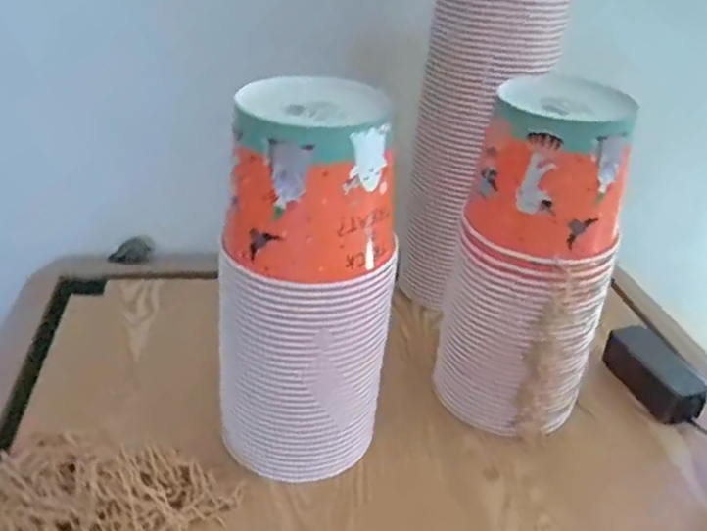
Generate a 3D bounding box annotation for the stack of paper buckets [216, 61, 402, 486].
[{"bbox_3d":[-0.038,0.026,0.630,0.149,0.349,0.137,13,33,10],"label":"stack of paper buckets"}]

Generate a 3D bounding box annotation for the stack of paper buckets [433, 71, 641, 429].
[{"bbox_3d":[0.187,0.006,0.710,0.163,0.354,0.139,12,30,11],"label":"stack of paper buckets"}]

